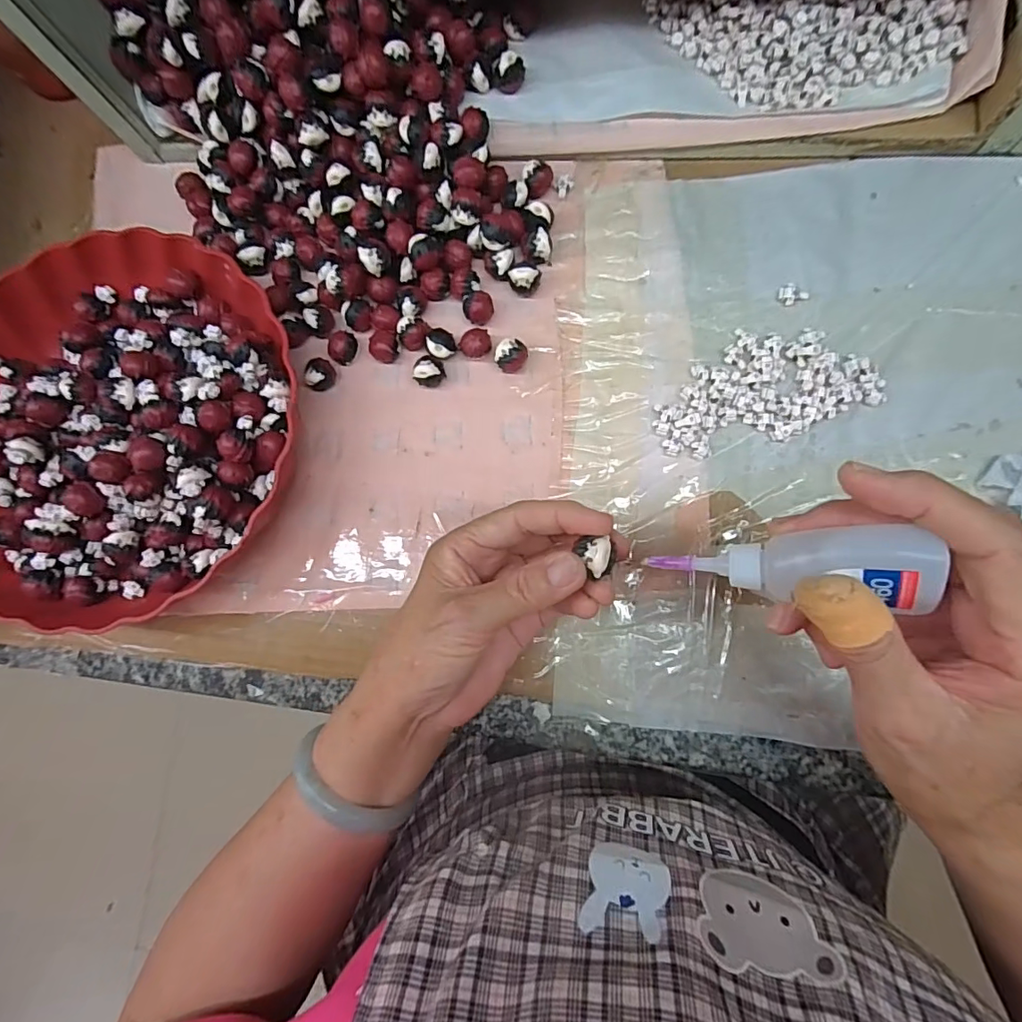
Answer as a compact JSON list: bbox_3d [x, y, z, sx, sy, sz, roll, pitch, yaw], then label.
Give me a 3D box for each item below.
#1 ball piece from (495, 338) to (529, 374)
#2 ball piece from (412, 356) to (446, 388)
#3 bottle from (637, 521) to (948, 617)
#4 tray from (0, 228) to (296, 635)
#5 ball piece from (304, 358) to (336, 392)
[{"bbox_3d":[0.001,-0.098,0.321,0.020,0.017,0.017,-17,83,5],"label":"ball piece"},{"bbox_3d":[-0.053,-0.089,0.327,0.018,0.018,0.018,-1,84,7],"label":"ball piece"},{"bbox_3d":[0.095,0.020,0.181,0.089,0.018,0.025,-4,83,35],"label":"bottle"},{"bbox_3d":[-0.248,-0.057,0.320,0.228,0.052,0.230,-34,82,2],"label":"tray"},{"bbox_3d":[-0.126,-0.090,0.334,0.016,0.020,0.017,-2,84,6],"label":"ball piece"}]

